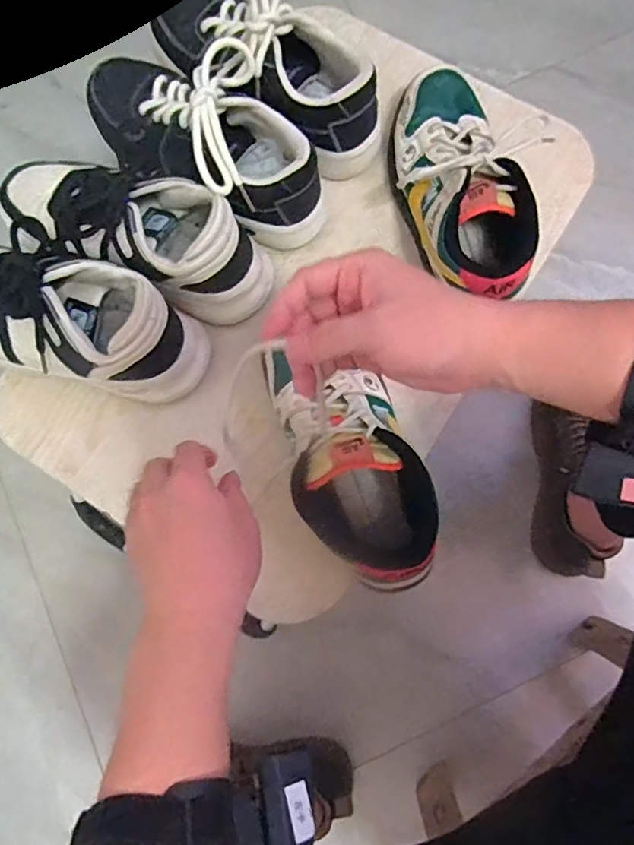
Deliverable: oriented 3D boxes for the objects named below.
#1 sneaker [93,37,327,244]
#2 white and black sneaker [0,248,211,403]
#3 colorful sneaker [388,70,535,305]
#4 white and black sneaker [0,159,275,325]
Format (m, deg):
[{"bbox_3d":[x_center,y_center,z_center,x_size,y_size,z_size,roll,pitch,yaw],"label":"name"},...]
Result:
[{"bbox_3d":[-0.106,-0.282,0.529,0.263,0.100,0.119,37,82,8],"label":"sneaker"},{"bbox_3d":[-0.234,-0.096,0.494,0.264,0.090,0.098,16,79,4],"label":"white and black sneaker"},{"bbox_3d":[0.130,-0.225,0.521,0.082,0.088,0.244,-9,79,-1],"label":"colorful sneaker"},{"bbox_3d":[-0.177,-0.184,0.512,0.261,0.090,0.093,25,80,6],"label":"white and black sneaker"}]

